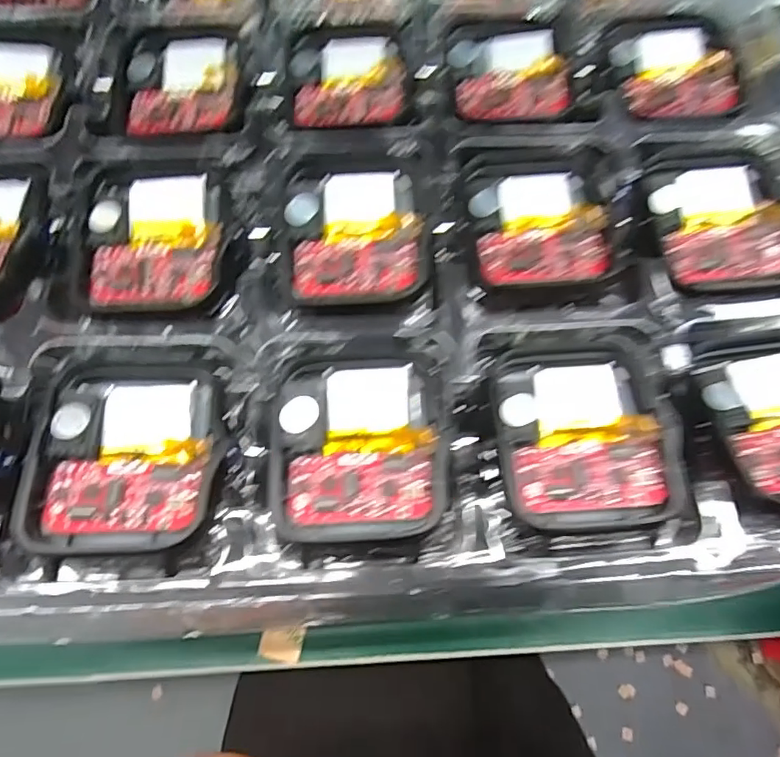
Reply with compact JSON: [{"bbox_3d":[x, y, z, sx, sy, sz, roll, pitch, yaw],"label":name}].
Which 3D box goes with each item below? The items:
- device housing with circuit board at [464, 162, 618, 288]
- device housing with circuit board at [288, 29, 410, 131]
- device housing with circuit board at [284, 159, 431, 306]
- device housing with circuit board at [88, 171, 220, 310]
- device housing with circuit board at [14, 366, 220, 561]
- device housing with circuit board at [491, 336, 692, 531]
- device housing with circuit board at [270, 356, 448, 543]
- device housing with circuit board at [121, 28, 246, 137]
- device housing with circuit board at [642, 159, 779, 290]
[{"bbox_3d":[0.040,-0.041,0.137,0.036,0.004,0.037,-3,69,-1],"label":"device housing with circuit board"},{"bbox_3d":[-0.013,-0.090,0.157,0.035,0.004,0.040,-5,70,-1],"label":"device housing with circuit board"},{"bbox_3d":[-0.008,-0.039,0.136,0.035,0.006,0.040,-5,70,-1],"label":"device housing with circuit board"},{"bbox_3d":[-0.060,-0.036,0.135,0.032,0.005,0.036,-5,70,-1],"label":"device housing with circuit board"},{"bbox_3d":[-0.056,0.016,0.113,0.036,0.010,0.041,3,70,1],"label":"device housing with circuit board"},{"bbox_3d":[0.044,0.011,0.120,0.038,0.007,0.043,-4,70,-1],"label":"device housing with circuit board"},{"bbox_3d":[-0.007,0.015,0.117,0.037,0.006,0.040,-1,69,0],"label":"device housing with circuit board"},{"bbox_3d":[-0.061,-0.089,0.156,0.034,0.004,0.039,-5,70,-1],"label":"device housing with circuit board"},{"bbox_3d":[0.087,-0.041,0.140,0.035,0.004,0.037,0,69,0],"label":"device housing with circuit board"}]

